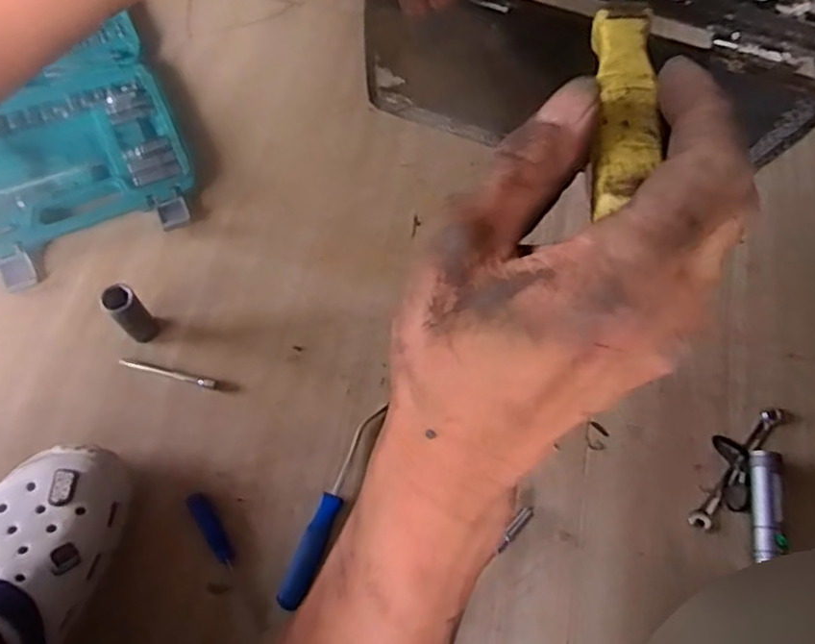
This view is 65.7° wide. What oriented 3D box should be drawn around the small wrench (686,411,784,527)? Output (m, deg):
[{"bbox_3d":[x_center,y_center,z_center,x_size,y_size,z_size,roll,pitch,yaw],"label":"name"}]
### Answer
[{"bbox_3d":[0.321,0.140,0.611,0.019,0.012,0.152,41,71,13],"label":"small wrench"}]

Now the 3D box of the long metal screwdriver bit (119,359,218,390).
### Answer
[{"bbox_3d":[-0.236,0.051,0.625,0.098,0.004,0.011,13,67,2],"label":"long metal screwdriver bit"}]

